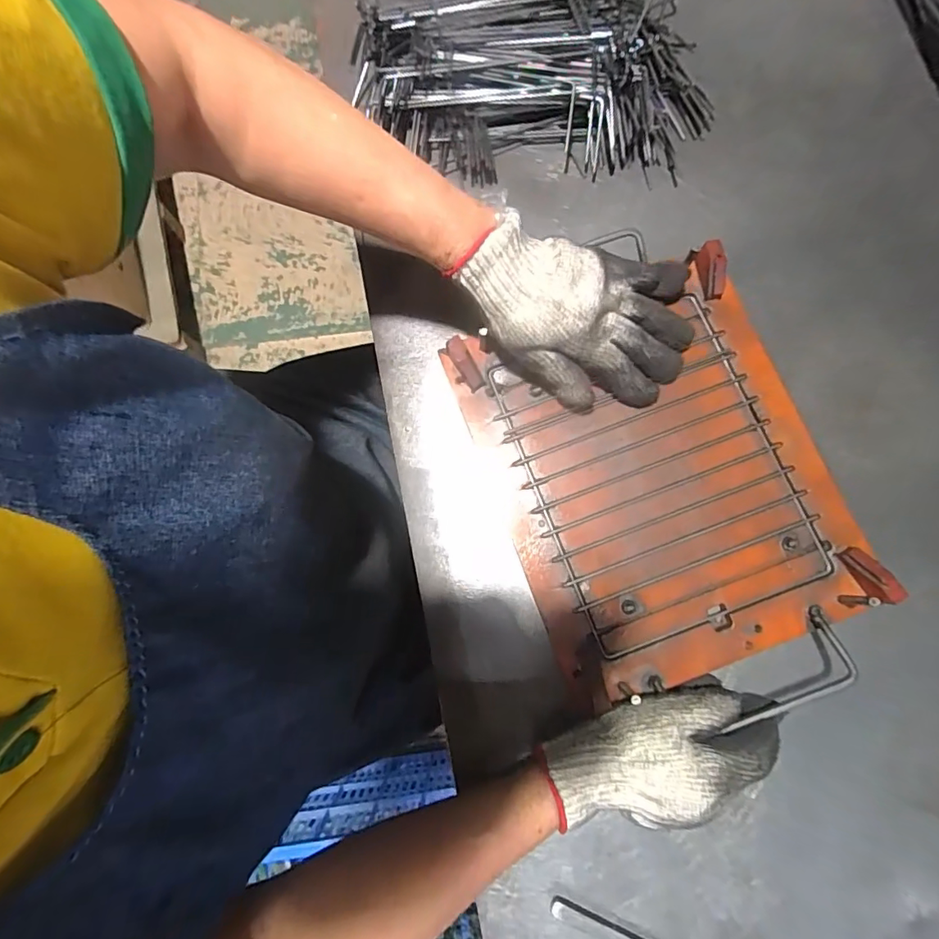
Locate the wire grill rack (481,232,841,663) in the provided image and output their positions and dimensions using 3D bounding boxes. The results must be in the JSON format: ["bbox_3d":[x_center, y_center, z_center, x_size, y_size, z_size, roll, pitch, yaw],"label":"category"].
[{"bbox_3d":[0.143,0.000,0.391,0.198,0.012,0.238,-20,78,-4],"label":"wire grill rack"}]

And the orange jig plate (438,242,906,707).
[{"bbox_3d":[0.140,0.003,0.385,0.242,0.029,0.287,-16,78,-3],"label":"orange jig plate"}]

